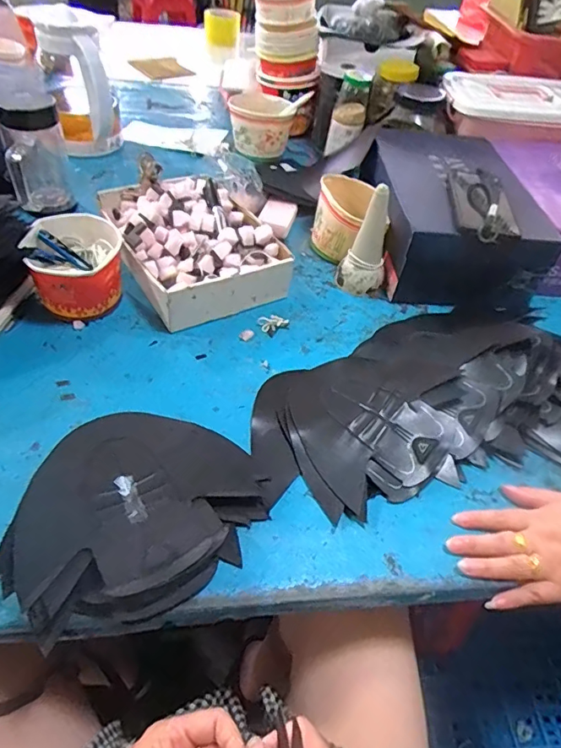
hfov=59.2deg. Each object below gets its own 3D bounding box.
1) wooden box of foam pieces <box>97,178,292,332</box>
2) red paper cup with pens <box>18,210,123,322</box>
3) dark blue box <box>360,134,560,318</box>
[{"bbox_3d":[-0.122,-0.182,0.681,0.191,0.071,0.258,-22,53,-25],"label":"wooden box of foam pieces"},{"bbox_3d":[-0.245,-0.123,0.598,0.101,0.090,0.118,-7,48,-13],"label":"red paper cup with pens"},{"bbox_3d":[0.250,-0.246,0.740,0.217,0.124,0.312,1,47,-7],"label":"dark blue box"}]

